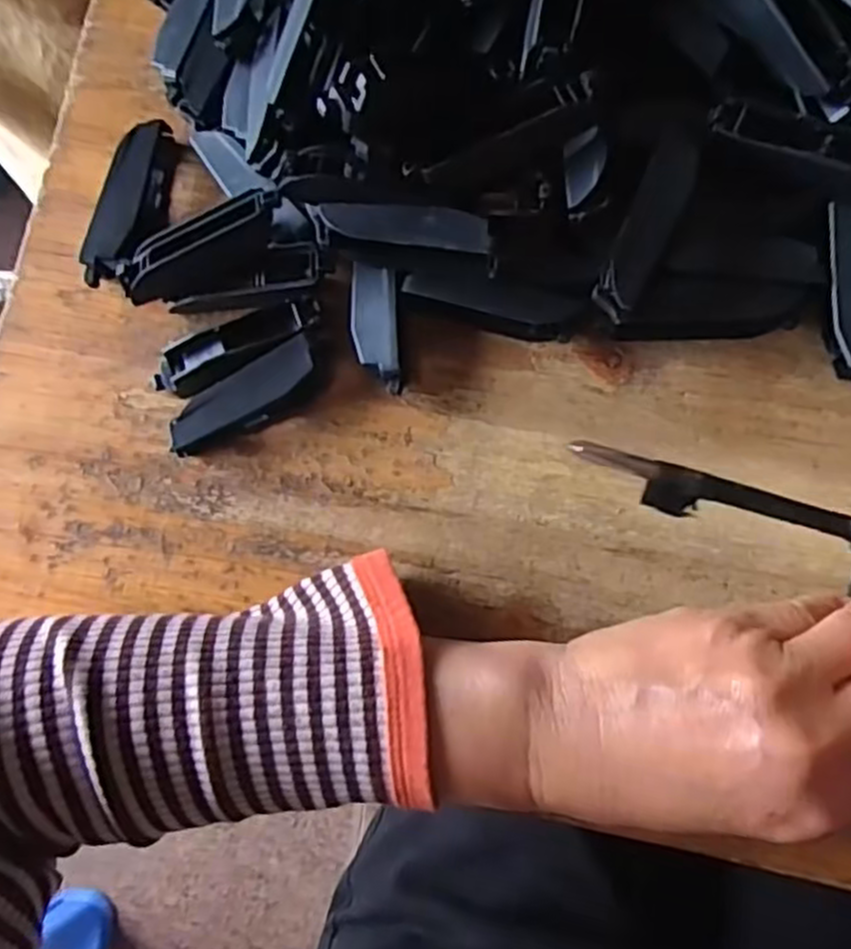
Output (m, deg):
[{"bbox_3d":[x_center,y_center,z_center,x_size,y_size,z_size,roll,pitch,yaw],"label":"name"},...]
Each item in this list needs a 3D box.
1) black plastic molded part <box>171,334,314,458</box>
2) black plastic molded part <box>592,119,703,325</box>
[{"bbox_3d":[-0.072,-0.030,0.296,0.065,0.015,0.020,-31,83,4],"label":"black plastic molded part"},{"bbox_3d":[0.081,-0.091,0.267,0.018,0.006,0.073,22,88,-2],"label":"black plastic molded part"}]

